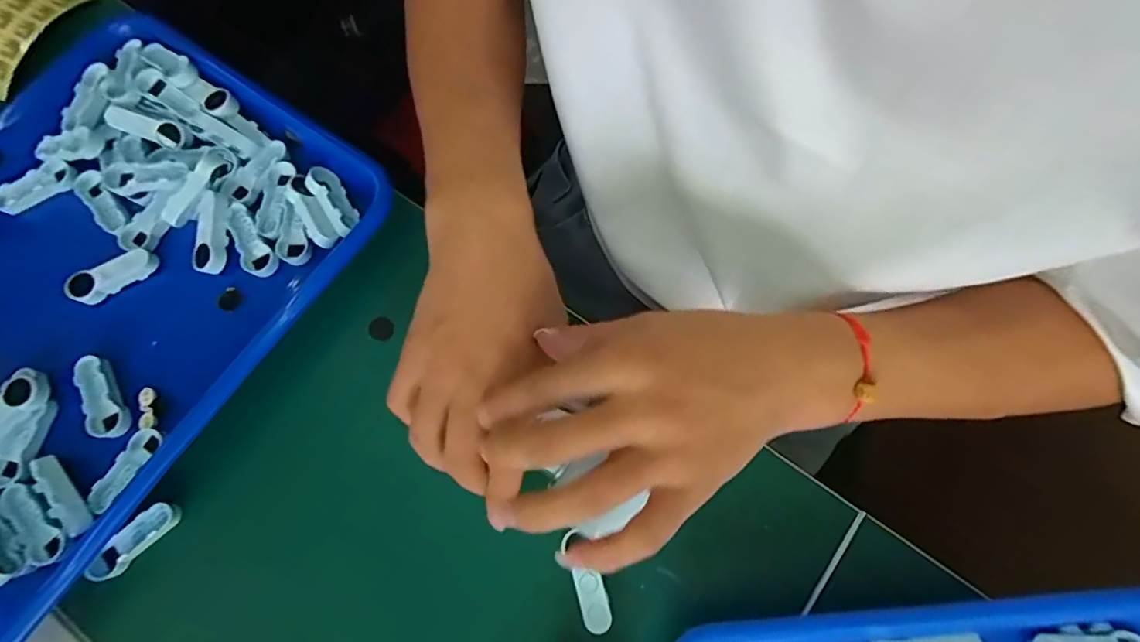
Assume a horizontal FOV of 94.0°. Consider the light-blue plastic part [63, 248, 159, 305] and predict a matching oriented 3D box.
[{"bbox_3d":[-0.280,-0.028,0.325,0.050,0.014,0.014,-32,77,-6],"label":"light-blue plastic part"}]

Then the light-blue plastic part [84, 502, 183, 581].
[{"bbox_3d":[-0.235,0.118,0.286,0.018,0.012,0.045,41,81,11],"label":"light-blue plastic part"}]

